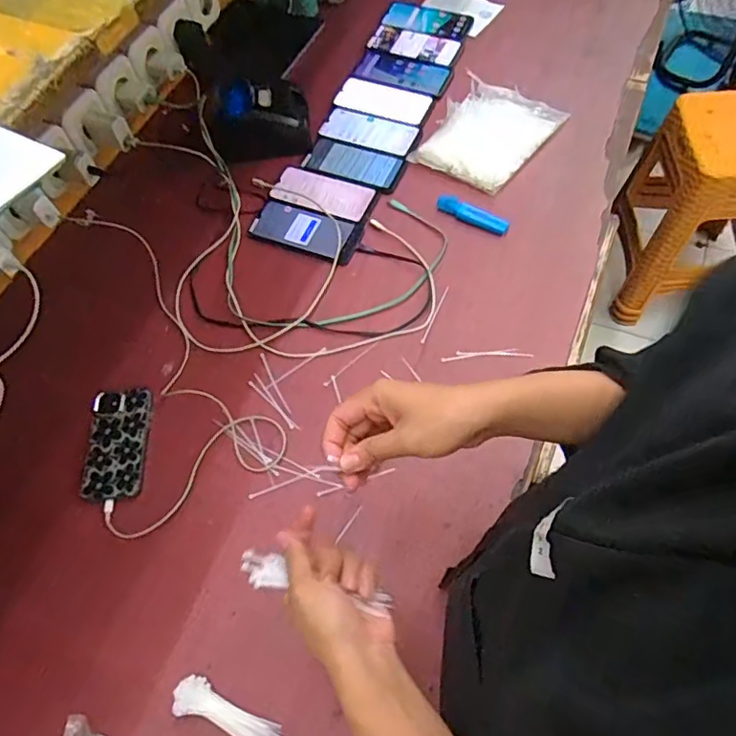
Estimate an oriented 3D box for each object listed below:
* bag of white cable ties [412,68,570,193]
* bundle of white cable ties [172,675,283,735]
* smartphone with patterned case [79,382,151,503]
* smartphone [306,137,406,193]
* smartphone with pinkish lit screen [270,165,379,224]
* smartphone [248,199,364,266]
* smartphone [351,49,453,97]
[{"bbox_3d":[0.200,-0.390,0.914,0.168,0.032,0.237,31,68,18],"label":"bag of white cable ties"},{"bbox_3d":[-0.136,0.337,0.549,0.110,0.012,0.036,21,49,8],"label":"bundle of white cable ties"},{"bbox_3d":[-0.313,0.092,0.704,0.072,0.008,0.144,-6,62,0],"label":"smartphone with patterned case"},{"bbox_3d":[-0.023,-0.327,0.911,0.156,0.014,0.076,21,65,14],"label":"smartphone"},{"bbox_3d":[-0.069,-0.270,0.872,0.160,0.016,0.070,18,69,10],"label":"smartphone with pinkish lit screen"},{"bbox_3d":[-0.099,-0.210,0.848,0.177,0.009,0.078,20,65,13],"label":"smartphone"},{"bbox_3d":[0.065,-0.536,1.009,0.167,0.014,0.090,15,64,11],"label":"smartphone"}]

